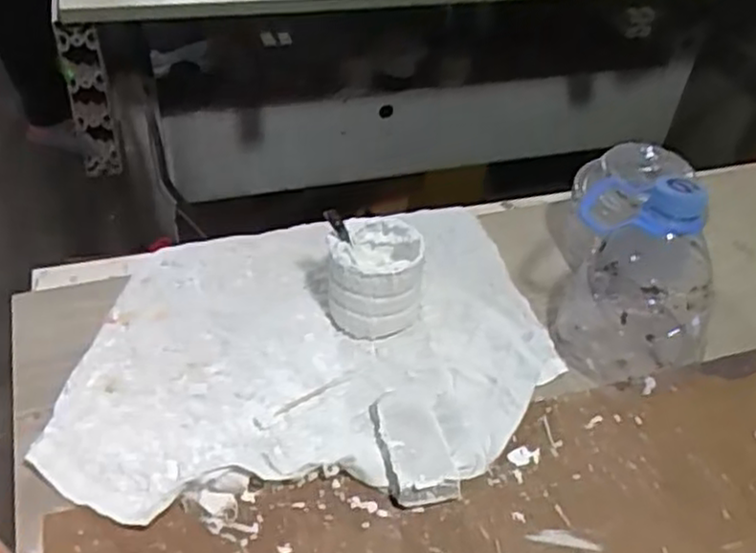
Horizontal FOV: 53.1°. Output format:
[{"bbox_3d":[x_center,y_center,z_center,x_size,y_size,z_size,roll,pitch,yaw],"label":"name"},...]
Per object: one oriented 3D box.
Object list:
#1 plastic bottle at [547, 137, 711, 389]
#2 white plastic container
[{"bbox_3d":[0.173,-0.011,0.495,0.110,0.131,0.112,19,44,14],"label":"plastic bottle"},{"bbox_3d":[-0.003,0.000,0.516,0.067,0.065,0.067,5,42,-1],"label":"white plastic container"}]

